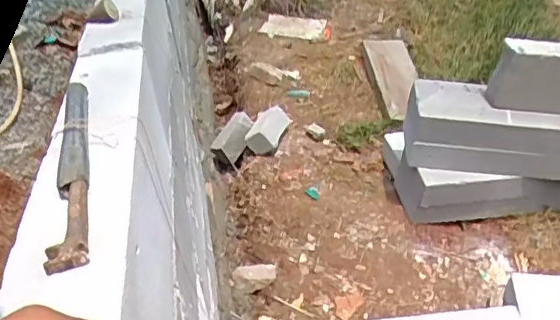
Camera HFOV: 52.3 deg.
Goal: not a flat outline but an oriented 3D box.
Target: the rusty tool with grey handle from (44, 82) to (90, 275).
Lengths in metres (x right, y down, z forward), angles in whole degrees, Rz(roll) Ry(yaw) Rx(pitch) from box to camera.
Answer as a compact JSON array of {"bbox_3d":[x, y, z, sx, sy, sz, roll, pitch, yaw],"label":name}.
[{"bbox_3d":[-0.209,-0.004,0.584,0.031,0.022,0.328,-13,32,-8],"label":"rusty tool with grey handle"}]

